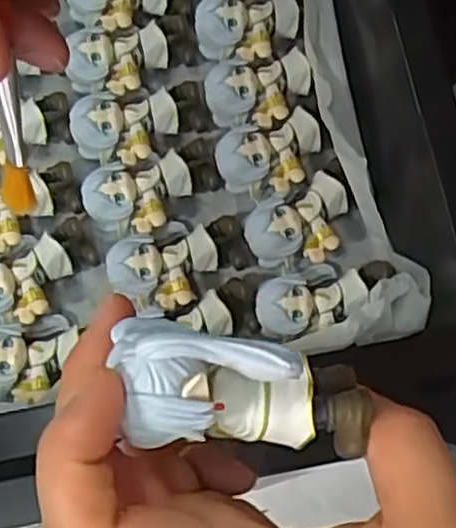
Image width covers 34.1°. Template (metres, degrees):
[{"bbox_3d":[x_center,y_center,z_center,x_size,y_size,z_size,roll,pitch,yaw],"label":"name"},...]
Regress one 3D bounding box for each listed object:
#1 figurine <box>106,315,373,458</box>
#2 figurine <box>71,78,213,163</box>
[{"bbox_3d":[0.004,0.031,0.172,0.059,0.027,0.025,16,77,-19],"label":"figurine"},{"bbox_3d":[-0.041,-0.068,0.362,0.067,0.023,0.035,-18,78,-17],"label":"figurine"}]

